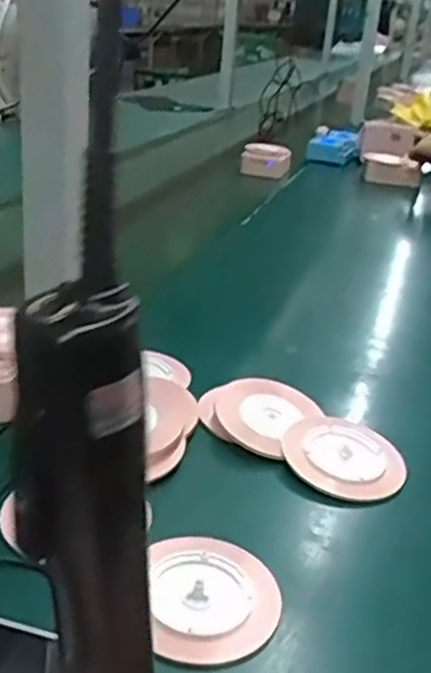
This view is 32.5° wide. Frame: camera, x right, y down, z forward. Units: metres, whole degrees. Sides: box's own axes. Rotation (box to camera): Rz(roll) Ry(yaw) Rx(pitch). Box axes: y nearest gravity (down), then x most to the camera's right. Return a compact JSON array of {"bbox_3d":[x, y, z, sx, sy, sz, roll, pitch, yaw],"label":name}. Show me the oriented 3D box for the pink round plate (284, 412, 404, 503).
[{"bbox_3d":[0.107,0.098,0.617,0.100,0.018,0.088,14,26,17],"label":"pink round plate"}]

